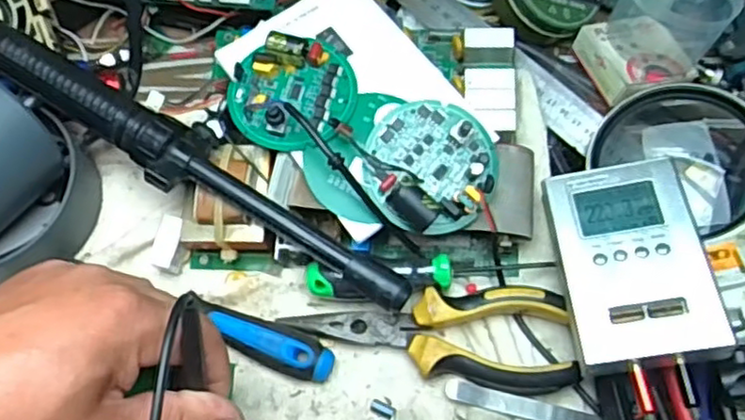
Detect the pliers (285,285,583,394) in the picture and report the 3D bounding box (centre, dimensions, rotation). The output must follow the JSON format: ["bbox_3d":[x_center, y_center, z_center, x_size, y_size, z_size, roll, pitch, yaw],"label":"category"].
[{"bbox_3d":[0.030,0.061,0.359,0.147,0.029,0.051,8,68,4],"label":"pliers"}]

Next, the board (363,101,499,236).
[{"bbox_3d":[0.032,-0.025,0.361,0.067,0.022,0.066,0,68,1],"label":"board"}]

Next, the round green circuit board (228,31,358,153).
[{"bbox_3d":[-0.045,-0.065,0.372,0.068,0.021,0.061,1,68,1],"label":"round green circuit board"}]

